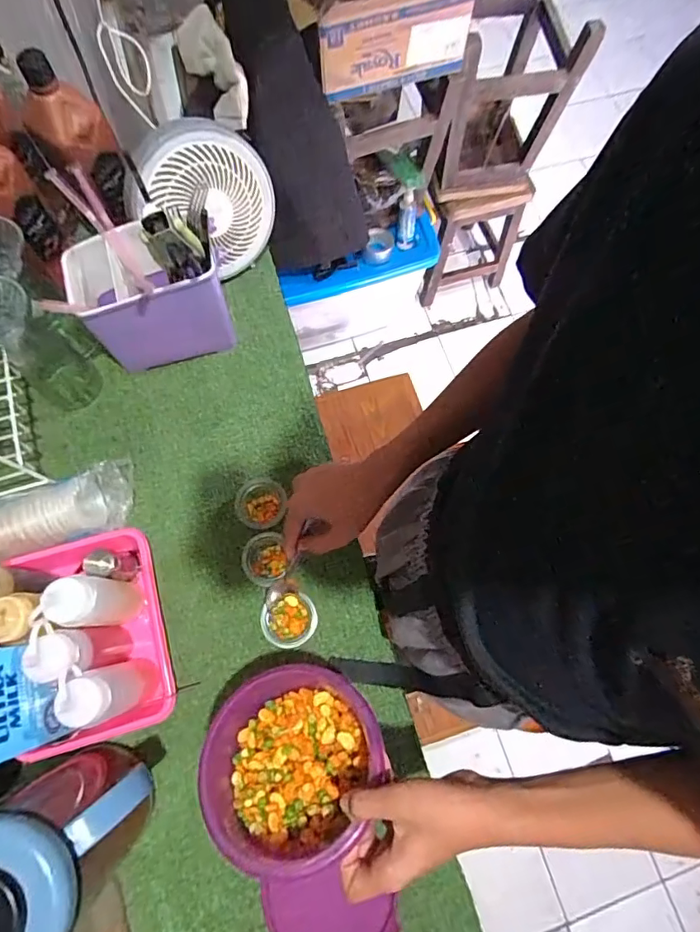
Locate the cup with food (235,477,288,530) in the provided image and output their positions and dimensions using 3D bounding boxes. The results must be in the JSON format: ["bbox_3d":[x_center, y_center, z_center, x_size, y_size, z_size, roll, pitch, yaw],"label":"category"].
[{"bbox_3d":[-0.113,0.051,0.637,0.062,0.044,0.063,1,73,-2],"label":"cup with food"}]

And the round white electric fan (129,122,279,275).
[{"bbox_3d":[-0.196,-0.357,0.678,0.188,0.187,0.070,-10,47,-34],"label":"round white electric fan"}]

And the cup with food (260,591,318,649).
[{"bbox_3d":[-0.070,0.184,0.595,0.062,0.049,0.056,-20,74,-8],"label":"cup with food"}]

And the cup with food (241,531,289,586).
[{"bbox_3d":[-0.106,0.117,0.621,0.053,0.044,0.059,-13,74,-6],"label":"cup with food"}]

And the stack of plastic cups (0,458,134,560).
[{"bbox_3d":[-0.356,0.058,0.610,0.186,0.068,0.072,-24,75,-9],"label":"stack of plastic cups"}]

